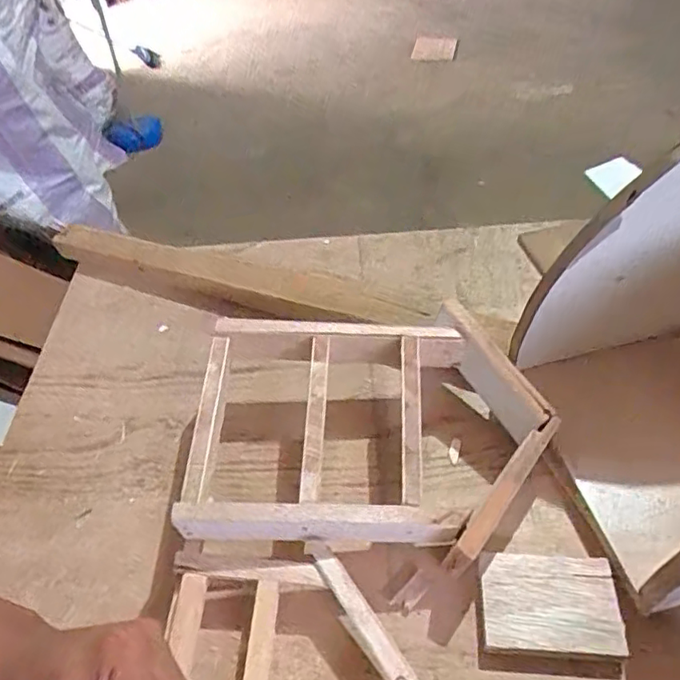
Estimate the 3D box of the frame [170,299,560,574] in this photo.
[{"bbox_3d":[0.030,0.090,0.606,0.344,0.103,0.258,-2,47,4],"label":"frame"}]

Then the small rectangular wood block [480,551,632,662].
[{"bbox_3d":[0.180,0.229,0.522,0.110,0.019,0.081,2,47,8],"label":"small rectangular wood block"}]

